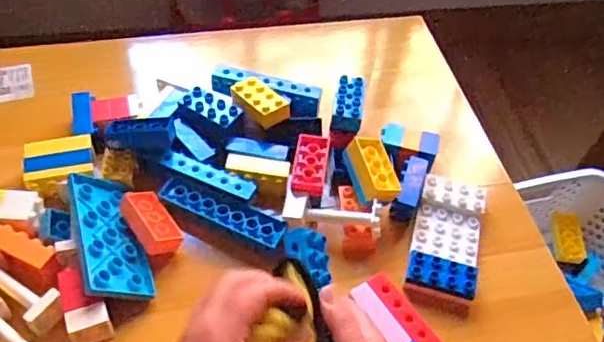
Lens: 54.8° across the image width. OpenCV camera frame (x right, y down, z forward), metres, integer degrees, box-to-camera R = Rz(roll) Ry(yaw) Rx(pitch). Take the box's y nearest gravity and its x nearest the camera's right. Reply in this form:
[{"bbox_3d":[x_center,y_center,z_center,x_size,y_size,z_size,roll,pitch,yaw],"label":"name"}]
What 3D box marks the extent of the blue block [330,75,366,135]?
[{"bbox_3d":[0.050,-0.071,0.620,0.031,0.020,0.071,10,51,2],"label":"blue block"}]

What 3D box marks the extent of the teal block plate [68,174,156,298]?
[{"bbox_3d":[-0.177,0.059,0.529,0.066,0.010,0.127,13,41,-48],"label":"teal block plate"}]

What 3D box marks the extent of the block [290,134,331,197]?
[{"bbox_3d":[0.008,-0.006,0.581,0.033,0.016,0.072,9,51,1],"label":"block"}]

